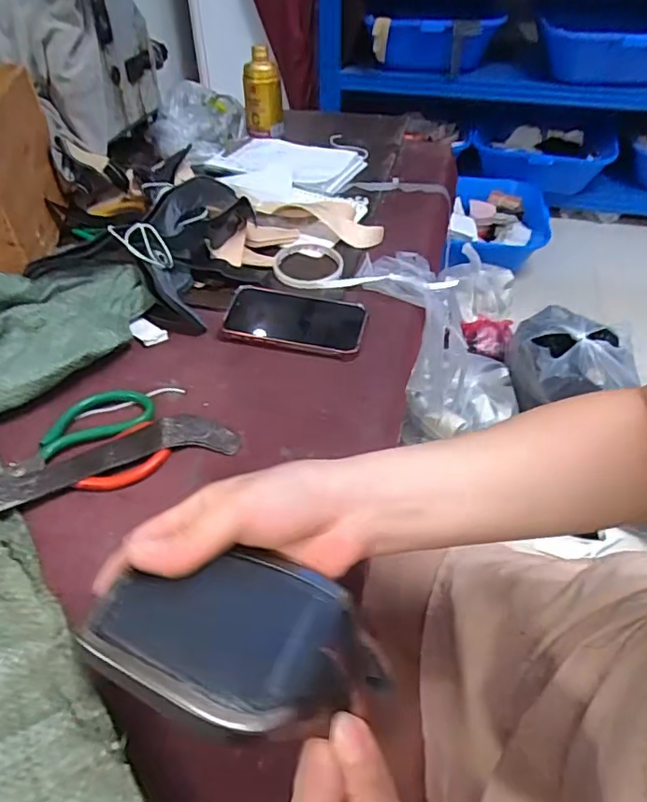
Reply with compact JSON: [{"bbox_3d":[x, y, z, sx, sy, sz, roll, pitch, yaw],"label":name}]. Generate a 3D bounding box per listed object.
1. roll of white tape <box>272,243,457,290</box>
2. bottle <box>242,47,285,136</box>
[{"bbox_3d":[0.048,-0.163,0.667,0.218,0.024,0.093,0,45,0],"label":"roll of white tape"},{"bbox_3d":[-0.104,-0.527,0.923,0.065,0.116,0.063,-5,46,-5],"label":"bottle"}]

